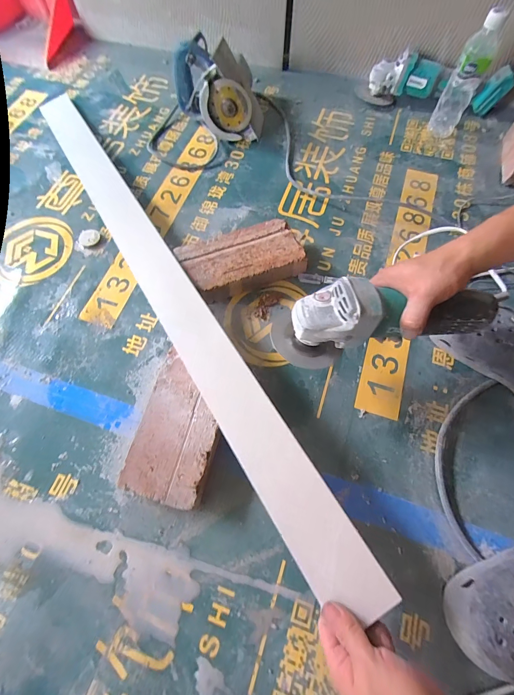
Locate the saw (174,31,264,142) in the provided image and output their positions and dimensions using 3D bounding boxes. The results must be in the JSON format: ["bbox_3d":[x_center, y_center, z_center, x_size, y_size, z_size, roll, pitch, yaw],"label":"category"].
[{"bbox_3d":[-0.085,-0.581,0.686,0.192,0.143,0.160,0,68,1],"label":"saw"}]

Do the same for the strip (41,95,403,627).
[{"bbox_3d":[-0.175,-0.151,0.527,0.072,0.014,1.106,-30,67,-11],"label":"strip"}]

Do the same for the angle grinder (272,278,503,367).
[{"bbox_3d":[0.160,-0.036,0.381,0.277,0.092,0.085,-6,68,-1],"label":"angle grinder"}]

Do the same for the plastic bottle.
[{"bbox_3d":[0.431,-0.553,0.634,0.060,0.197,0.058,29,71,12],"label":"plastic bottle"}]

